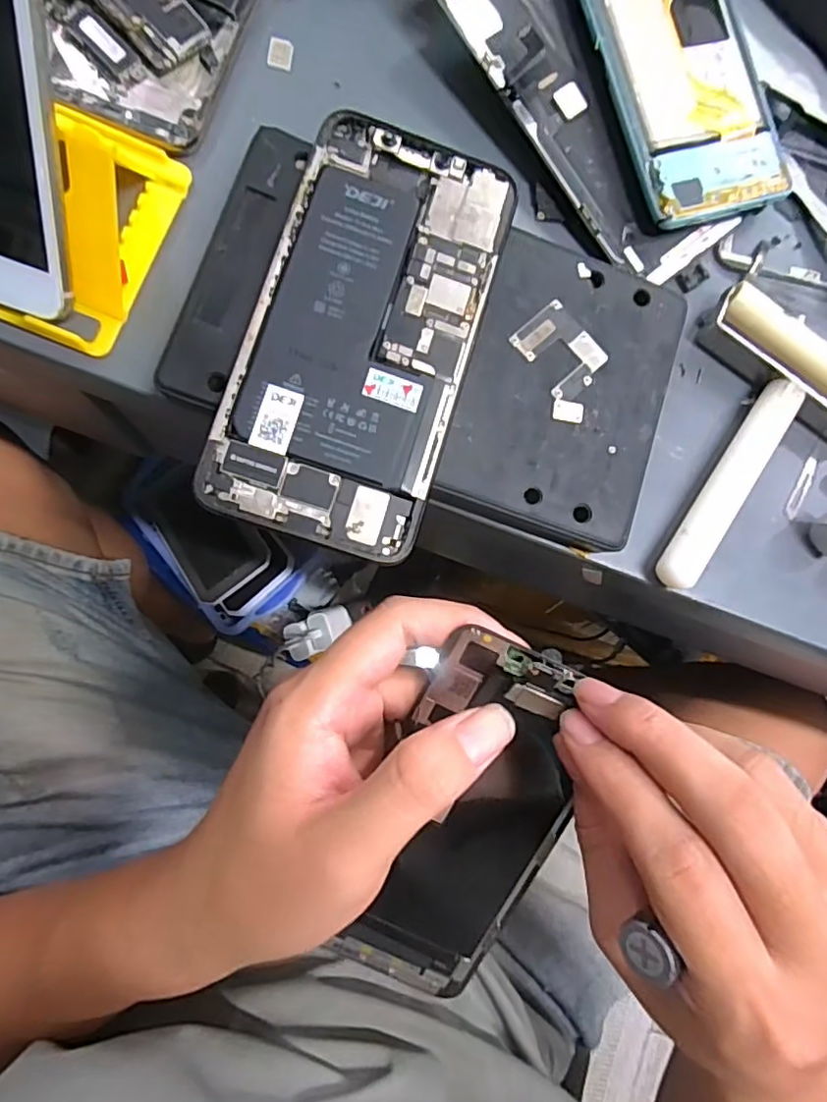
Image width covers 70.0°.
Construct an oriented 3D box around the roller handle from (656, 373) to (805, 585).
[{"bbox_3d":[0.127,-0.027,0.239,0.018,0.014,0.096,35,85,-4],"label":"roller handle"}]

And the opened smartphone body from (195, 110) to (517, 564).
[{"bbox_3d":[-0.017,-0.078,0.209,0.075,0.013,0.153,17,80,-6],"label":"opened smartphone body"}]

